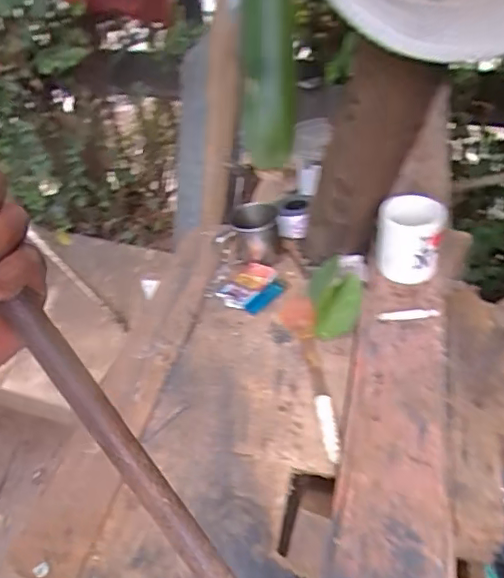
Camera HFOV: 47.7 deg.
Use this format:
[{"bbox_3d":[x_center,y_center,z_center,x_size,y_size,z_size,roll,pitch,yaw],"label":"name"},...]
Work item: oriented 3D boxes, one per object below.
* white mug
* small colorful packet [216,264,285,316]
[{"bbox_3d":[0.227,-0.077,0.808,0.094,0.102,0.105,5,46,12],"label":"white mug"},{"bbox_3d":[0.002,0.001,0.888,0.080,0.017,0.091,26,53,29],"label":"small colorful packet"}]

